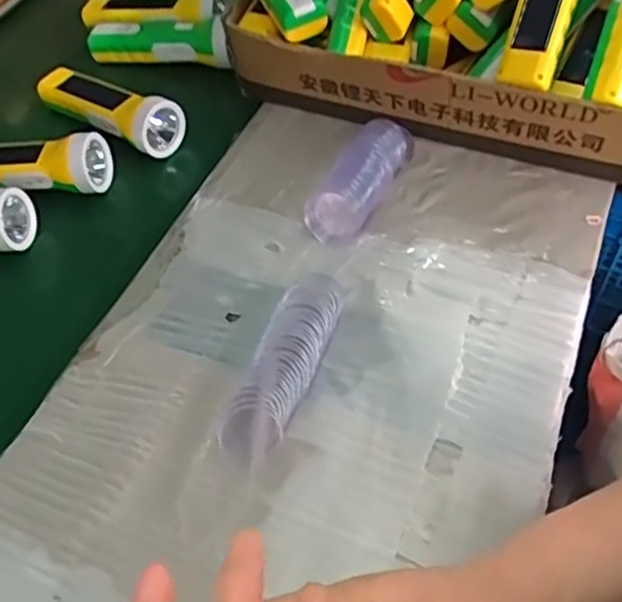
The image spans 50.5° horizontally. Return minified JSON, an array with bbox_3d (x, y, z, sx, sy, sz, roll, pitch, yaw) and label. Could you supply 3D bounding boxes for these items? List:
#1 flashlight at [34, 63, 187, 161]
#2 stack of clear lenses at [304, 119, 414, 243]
[{"bbox_3d":[-0.200,-0.186,0.647,0.169,0.047,0.057,29,61,24],"label":"flashlight"},{"bbox_3d":[0.043,-0.106,0.557,0.049,0.038,0.131,23,59,21],"label":"stack of clear lenses"}]

